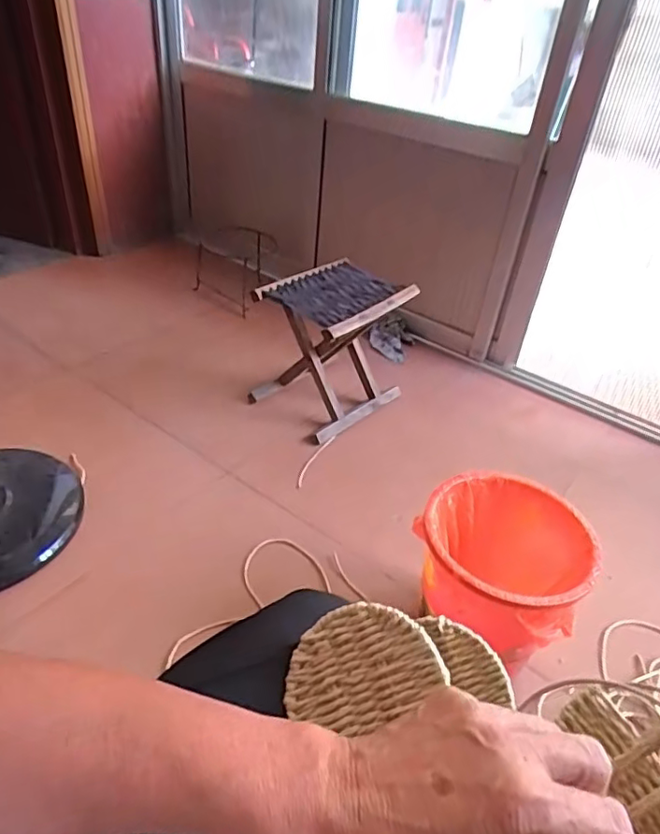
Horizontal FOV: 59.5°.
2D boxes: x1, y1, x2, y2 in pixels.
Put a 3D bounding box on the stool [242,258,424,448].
[{"bbox_3d":[0.003,-0.176,1.446,0.254,0.316,0.314,32,45,32],"label":"stool"}]

